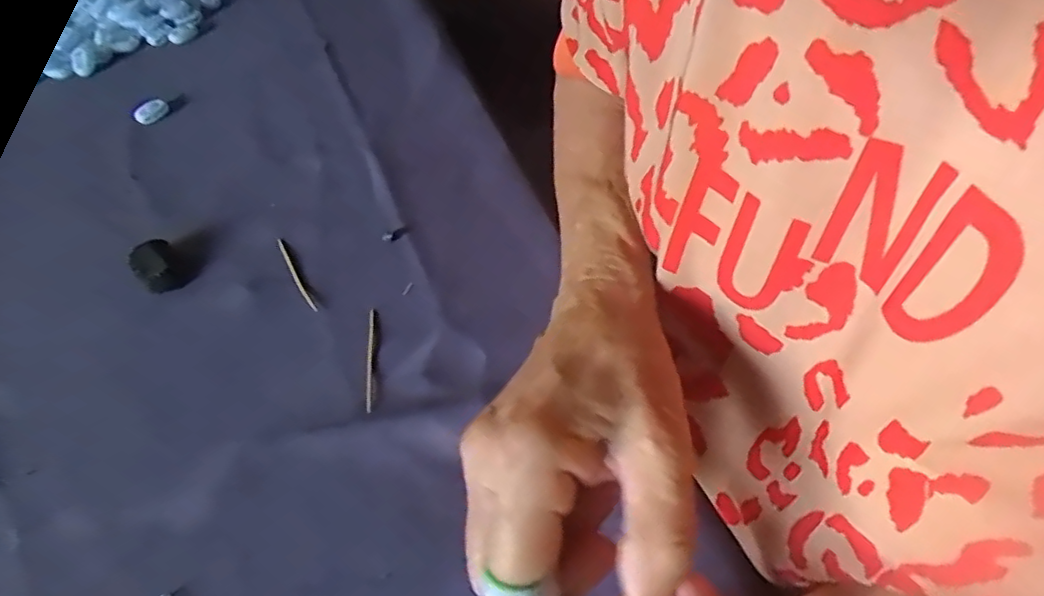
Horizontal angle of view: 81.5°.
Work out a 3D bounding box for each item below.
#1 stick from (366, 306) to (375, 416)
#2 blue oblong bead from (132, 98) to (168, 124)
[{"bbox_3d":[-0.076,0.028,0.303,0.004,0.006,0.060,-7,54,-1],"label":"stick"},{"bbox_3d":[-0.261,-0.132,0.426,0.022,0.011,0.009,-40,61,-23],"label":"blue oblong bead"}]

